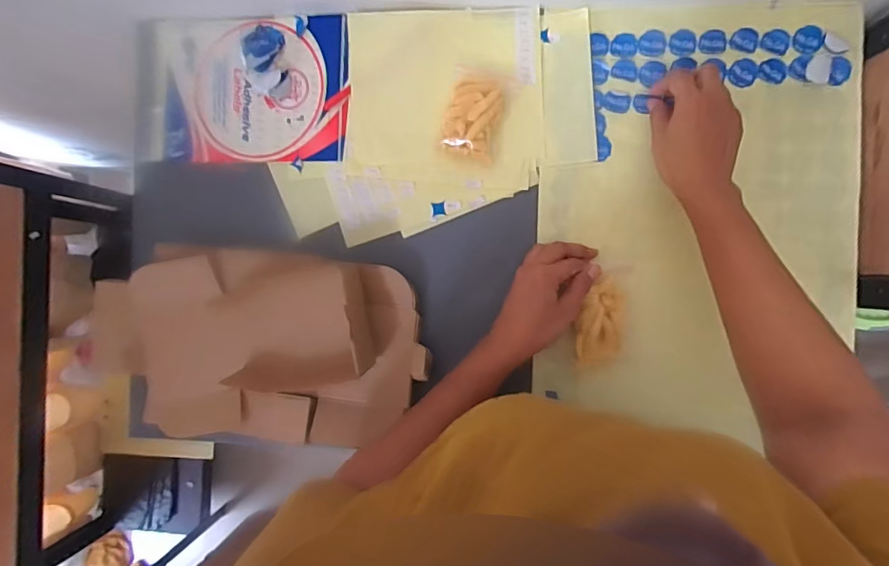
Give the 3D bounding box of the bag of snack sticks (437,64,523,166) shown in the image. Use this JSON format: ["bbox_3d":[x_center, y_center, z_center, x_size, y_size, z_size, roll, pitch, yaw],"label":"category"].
[{"bbox_3d":[0.032,-0.183,0.520,0.065,0.026,0.099,18,93,5],"label":"bag of snack sticks"}]

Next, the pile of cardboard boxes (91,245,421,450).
[{"bbox_3d":[-0.187,0.070,0.524,0.326,0.075,0.207,1,91,6],"label":"pile of cardboard boxes"}]

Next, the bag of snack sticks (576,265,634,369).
[{"bbox_3d":[0.167,0.031,0.494,0.048,0.031,0.114,23,75,5],"label":"bag of snack sticks"}]

